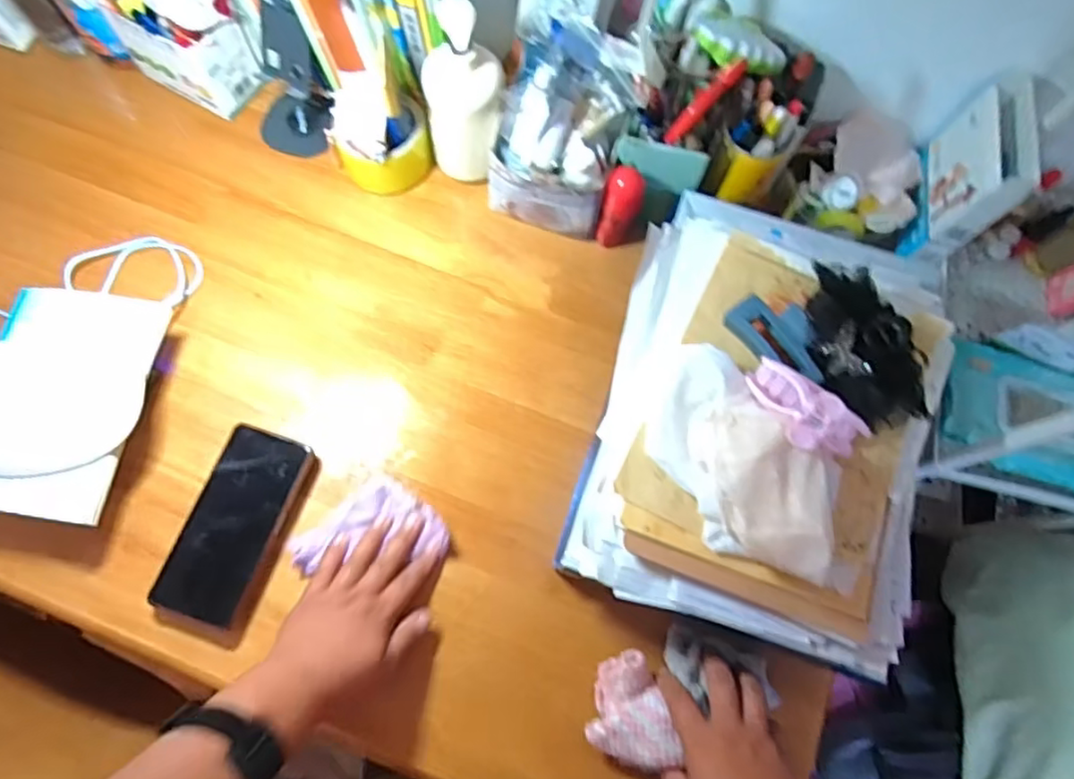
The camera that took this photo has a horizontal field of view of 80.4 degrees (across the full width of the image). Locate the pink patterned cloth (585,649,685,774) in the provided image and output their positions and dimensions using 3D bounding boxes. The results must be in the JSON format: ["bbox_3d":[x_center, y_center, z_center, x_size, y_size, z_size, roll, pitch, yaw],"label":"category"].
[{"bbox_3d":[0.079,0.255,0.508,0.062,0.041,0.077,18,72,3],"label":"pink patterned cloth"}]

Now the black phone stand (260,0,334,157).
[{"bbox_3d":[-0.255,-0.307,0.633,0.074,0.125,0.072,-28,75,-11],"label":"black phone stand"}]

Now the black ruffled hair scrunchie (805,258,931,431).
[{"bbox_3d":[0.253,-0.036,0.486,0.079,0.049,0.123,-15,73,-8],"label":"black ruffled hair scrunchie"}]

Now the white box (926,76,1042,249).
[{"bbox_3d":[0.405,-0.205,0.581,0.039,0.095,0.119,11,71,1],"label":"white box"}]

